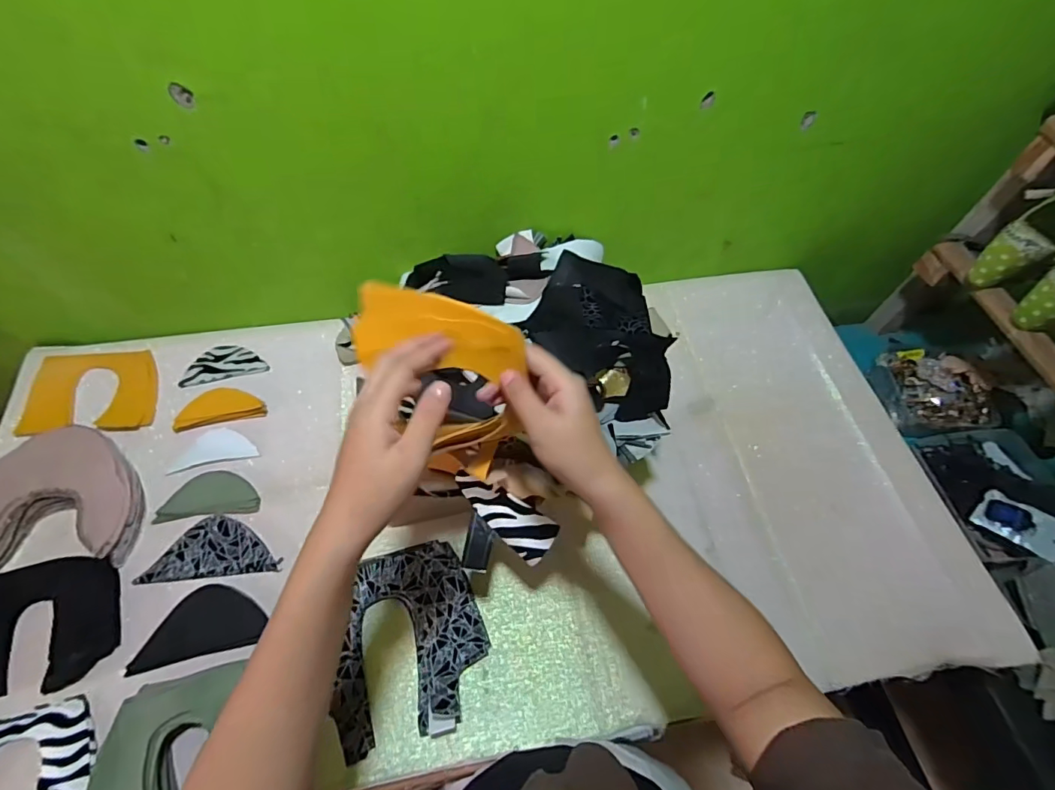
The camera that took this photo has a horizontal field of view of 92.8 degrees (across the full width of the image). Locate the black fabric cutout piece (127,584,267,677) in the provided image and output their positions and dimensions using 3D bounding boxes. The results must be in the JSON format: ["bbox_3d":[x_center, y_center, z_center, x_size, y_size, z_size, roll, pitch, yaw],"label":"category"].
[{"bbox_3d":[-0.360,0.249,0.552,0.124,0.011,0.066,-11,60,-12],"label":"black fabric cutout piece"}]

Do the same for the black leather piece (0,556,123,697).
[{"bbox_3d":[-0.534,0.247,0.531,0.167,0.019,0.127,-12,60,-12],"label":"black leather piece"}]

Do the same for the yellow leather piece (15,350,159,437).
[{"bbox_3d":[-0.589,-0.006,0.681,0.149,0.014,0.124,-6,59,-9],"label":"yellow leather piece"}]

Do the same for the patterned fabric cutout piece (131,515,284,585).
[{"bbox_3d":[-0.367,0.178,0.593,0.148,0.004,0.070,-2,58,-6],"label":"patterned fabric cutout piece"}]

